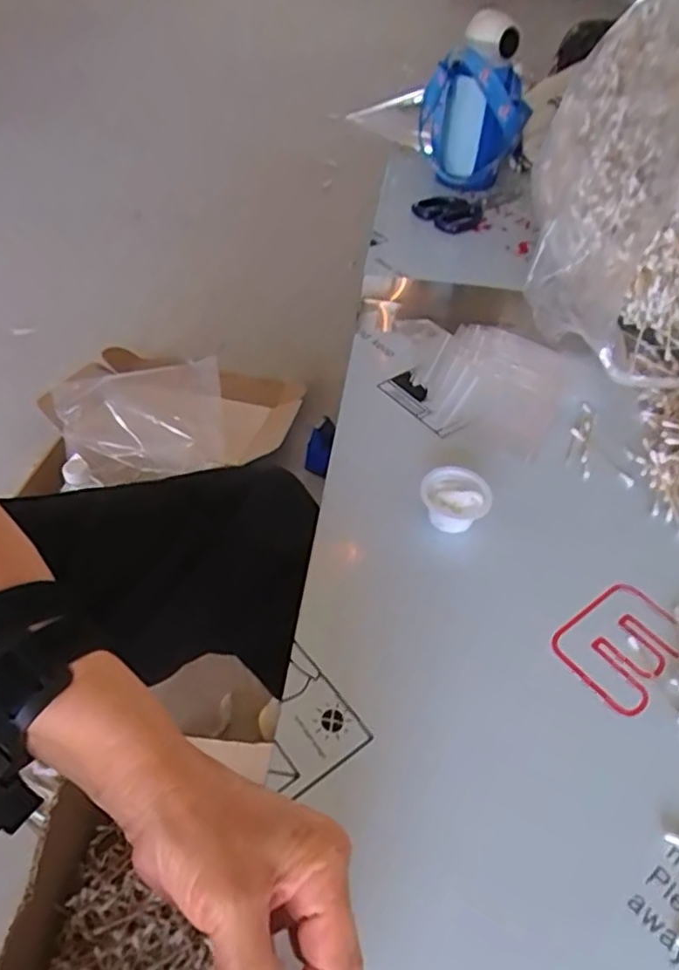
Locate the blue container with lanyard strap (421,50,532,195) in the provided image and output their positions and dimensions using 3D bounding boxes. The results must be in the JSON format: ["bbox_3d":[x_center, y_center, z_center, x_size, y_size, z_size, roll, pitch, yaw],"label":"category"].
[{"bbox_3d":[0.189,-0.521,0.932,0.144,0.169,0.069,14,48,10],"label":"blue container with lanyard strap"}]

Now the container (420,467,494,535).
[{"bbox_3d":[0.090,0.014,0.509,0.053,0.030,0.048,33,54,25],"label":"container"}]

